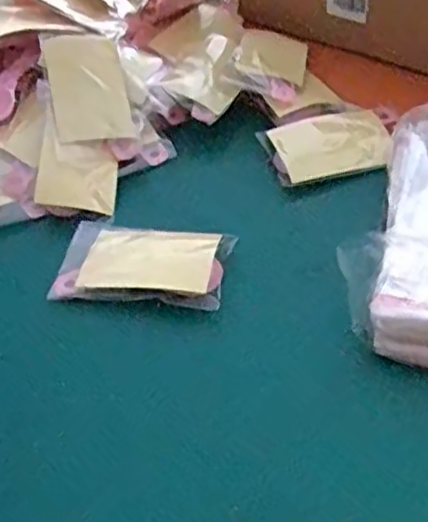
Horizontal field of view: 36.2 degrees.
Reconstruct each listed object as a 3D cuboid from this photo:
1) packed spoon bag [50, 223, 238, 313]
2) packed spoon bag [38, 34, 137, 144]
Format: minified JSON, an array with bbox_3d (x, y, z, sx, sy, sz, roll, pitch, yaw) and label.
[{"bbox_3d":[-0.049,-0.005,0.457,0.115,0.012,0.075,4,50,10],"label":"packed spoon bag"},{"bbox_3d":[-0.101,-0.139,0.521,0.060,0.018,0.092,-10,84,-24],"label":"packed spoon bag"}]

